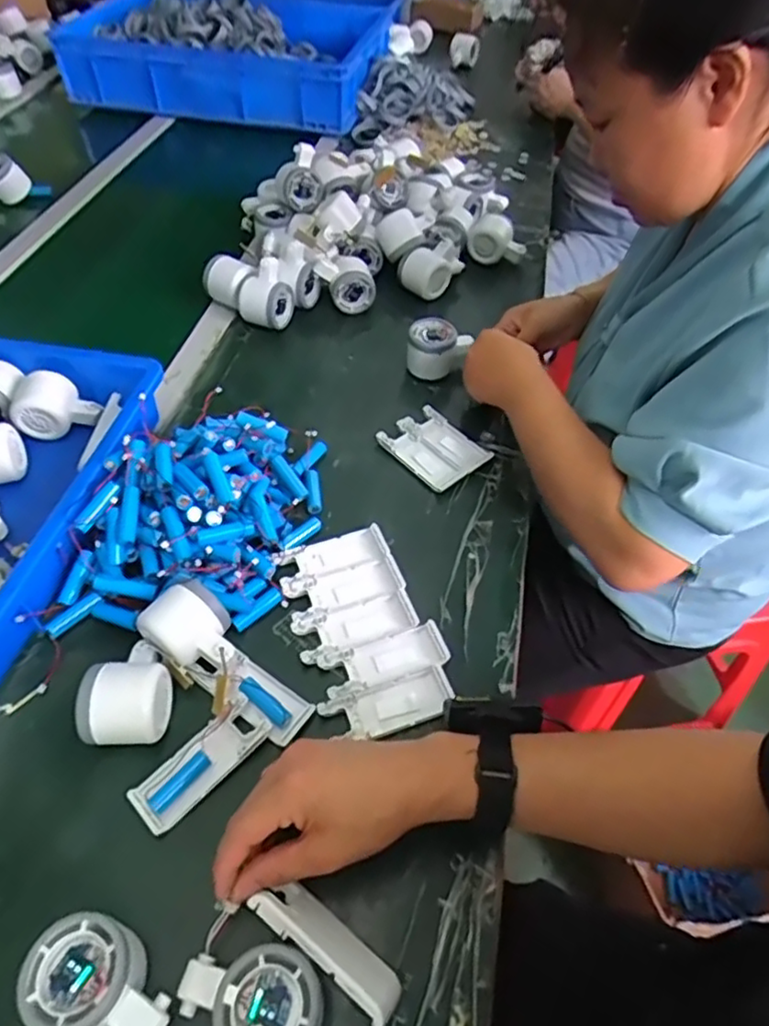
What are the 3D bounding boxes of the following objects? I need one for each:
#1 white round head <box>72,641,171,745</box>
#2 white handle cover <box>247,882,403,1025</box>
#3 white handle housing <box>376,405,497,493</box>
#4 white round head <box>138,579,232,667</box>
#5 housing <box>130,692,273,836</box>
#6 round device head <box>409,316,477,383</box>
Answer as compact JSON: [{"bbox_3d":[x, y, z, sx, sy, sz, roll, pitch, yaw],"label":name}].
[{"bbox_3d":[-0.195,0.136,0.482,0.058,0.048,0.080,0,51,-2],"label":"white round head"},{"bbox_3d":[-0.033,0.266,0.391,0.096,0.036,0.030,31,56,21],"label":"white handle cover"},{"bbox_3d":[0.055,-0.072,0.690,0.079,0.011,0.105,-33,59,-26],"label":"white handle housing"},{"bbox_3d":[-0.160,0.093,0.516,0.051,0.054,0.055,29,55,20],"label":"white round head"},{"bbox_3d":[-0.134,0.184,0.470,0.040,0.015,0.102,38,59,25],"label":"housing"},{"bbox_3d":[0.060,-0.194,0.762,0.058,0.057,0.067,38,59,25],"label":"round device head"}]

